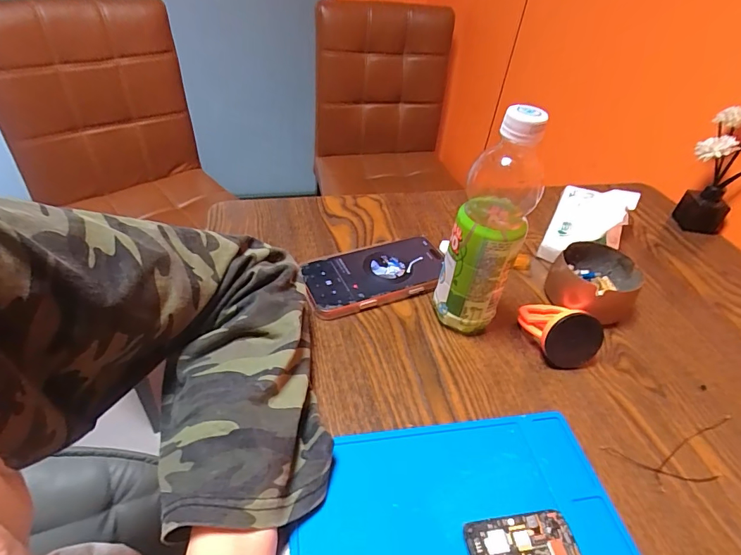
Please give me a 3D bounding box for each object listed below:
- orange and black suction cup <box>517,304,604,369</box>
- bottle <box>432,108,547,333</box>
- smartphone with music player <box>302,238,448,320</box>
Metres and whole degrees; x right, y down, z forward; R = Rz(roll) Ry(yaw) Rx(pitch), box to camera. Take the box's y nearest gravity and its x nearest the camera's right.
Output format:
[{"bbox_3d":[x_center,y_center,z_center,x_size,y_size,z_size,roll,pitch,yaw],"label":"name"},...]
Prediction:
[{"bbox_3d":[0.178,0.043,0.409,0.047,0.055,0.069,-6,43,-15],"label":"orange and black suction cup"},{"bbox_3d":[0.104,-0.041,0.380,0.058,0.212,0.065,18,42,12],"label":"bottle"},{"bbox_3d":[0.006,-0.003,0.468,0.160,0.016,0.078,-14,45,-22],"label":"smartphone with music player"}]

